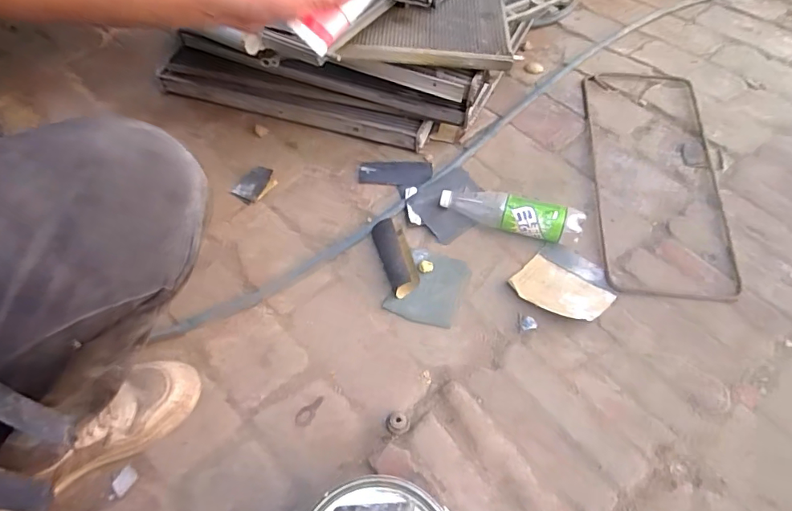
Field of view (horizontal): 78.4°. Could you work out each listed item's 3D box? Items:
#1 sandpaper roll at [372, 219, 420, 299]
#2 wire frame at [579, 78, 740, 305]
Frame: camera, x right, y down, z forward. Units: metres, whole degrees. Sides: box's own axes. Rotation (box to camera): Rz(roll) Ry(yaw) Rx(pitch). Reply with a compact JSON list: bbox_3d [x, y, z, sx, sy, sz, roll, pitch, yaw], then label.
[{"bbox_3d":[0.002,0.001,0.785,0.054,0.036,0.140,-16,57,-8],"label":"sandpaper roll"},{"bbox_3d":[0.479,-0.164,0.899,0.226,0.013,0.562,5,56,6],"label":"wire frame"}]

